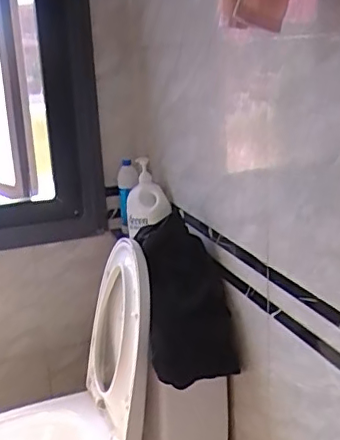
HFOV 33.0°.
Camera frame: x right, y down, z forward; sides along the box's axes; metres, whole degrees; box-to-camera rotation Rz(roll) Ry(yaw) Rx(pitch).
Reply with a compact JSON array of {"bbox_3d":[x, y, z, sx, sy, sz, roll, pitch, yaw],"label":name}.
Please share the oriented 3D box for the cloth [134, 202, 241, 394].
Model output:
[{"bbox_3d":[0.030,0.156,1.285,0.181,0.395,0.088,-7,-24,-9],"label":"cloth"}]

